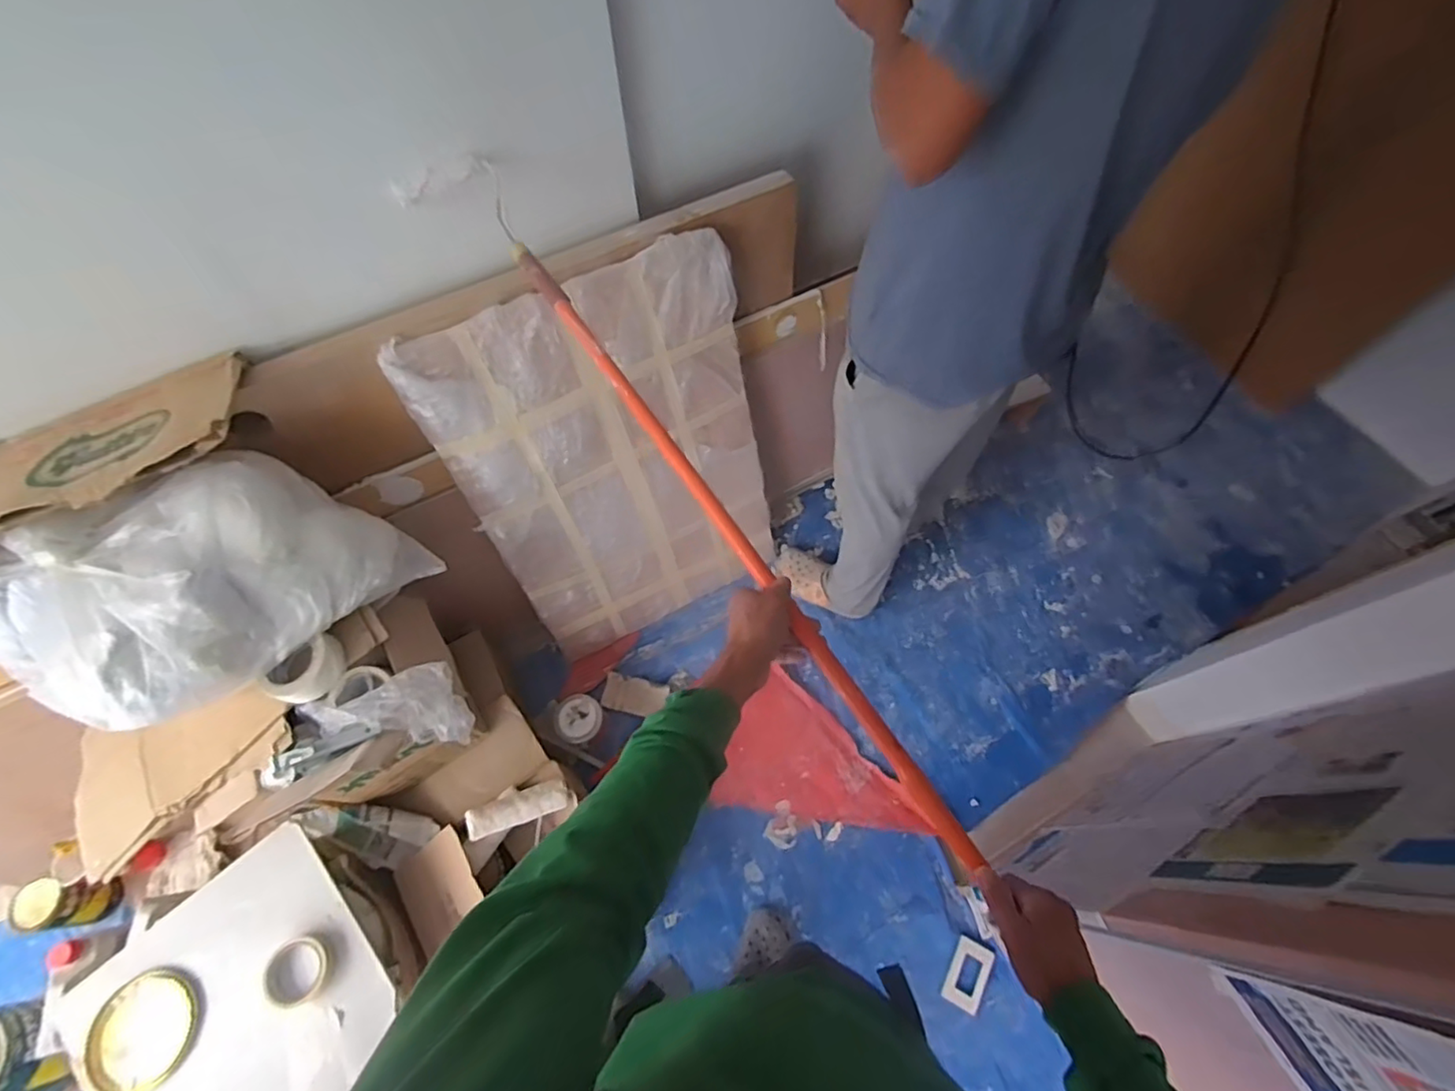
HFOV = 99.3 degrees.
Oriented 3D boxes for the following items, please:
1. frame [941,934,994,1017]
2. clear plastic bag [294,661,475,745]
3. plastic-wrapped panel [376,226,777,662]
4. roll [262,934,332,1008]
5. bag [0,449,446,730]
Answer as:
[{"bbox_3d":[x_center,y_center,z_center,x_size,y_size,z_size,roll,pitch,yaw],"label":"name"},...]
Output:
[{"bbox_3d":[0.493,0.878,1.268,0.069,0.020,0.125,27,69,9],"label":"frame"},{"bbox_3d":[-0.543,0.257,1.002,0.223,0.135,0.108,0,64,0],"label":"clear plastic bag"},{"bbox_3d":[-0.207,-0.133,1.311,0.614,0.849,0.046,-26,45,-12],"label":"plastic-wrapped panel"},{"bbox_3d":[-0.675,0.665,0.965,0.098,0.025,0.093,0,64,0],"label":"roll"},{"bbox_3d":[-0.763,0.060,0.904,0.297,0.263,0.477,37,70,16],"label":"bag"}]

